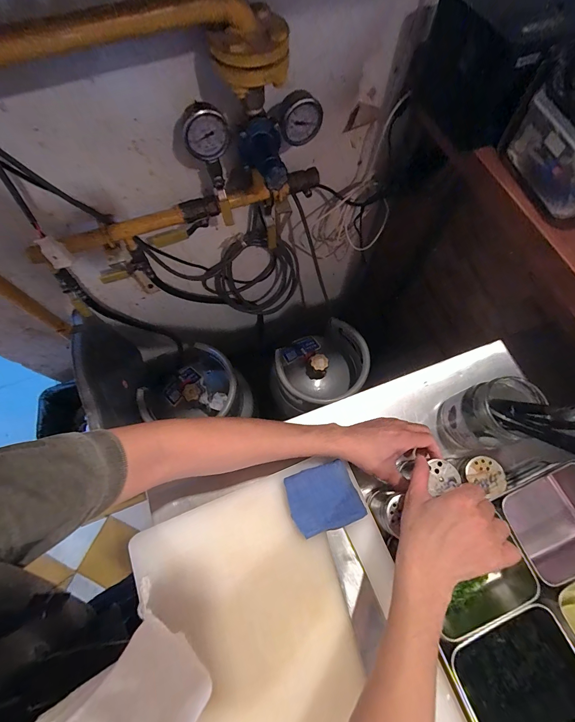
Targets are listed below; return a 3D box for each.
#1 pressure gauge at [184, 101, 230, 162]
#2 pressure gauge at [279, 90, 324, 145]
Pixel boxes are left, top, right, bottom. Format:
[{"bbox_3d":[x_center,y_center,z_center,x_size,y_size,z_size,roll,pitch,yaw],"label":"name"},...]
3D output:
[{"bbox_3d":[-0.116,-0.326,0.448,0.067,0.073,0.026,-27,72,-10],"label":"pressure gauge"},{"bbox_3d":[0.017,-0.366,0.477,0.070,0.072,0.024,-27,72,-10],"label":"pressure gauge"}]

